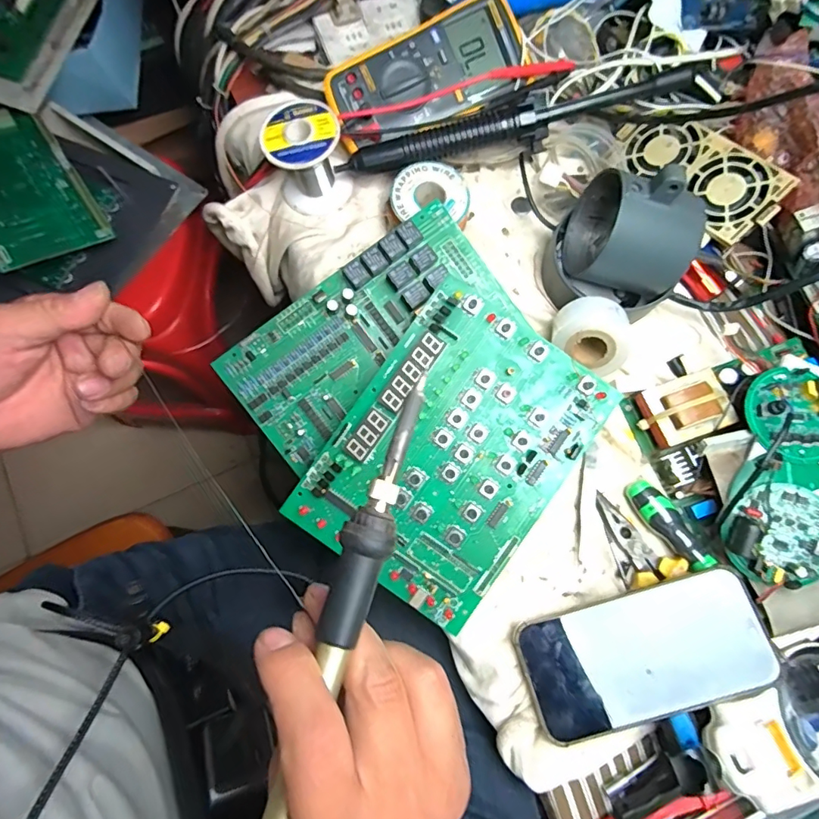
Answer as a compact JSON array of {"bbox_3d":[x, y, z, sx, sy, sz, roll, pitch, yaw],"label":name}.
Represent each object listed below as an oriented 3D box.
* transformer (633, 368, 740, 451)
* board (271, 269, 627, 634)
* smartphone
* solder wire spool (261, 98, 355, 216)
[{"bbox_3d":[0.218,0.001,0.387,0.063,0.037,0.049,-21,79,-5],"label":"transformer"},{"bbox_3d":[0.032,0.033,0.357,0.157,0.008,0.212,36,89,1],"label":"board"},{"bbox_3d":[0.167,0.171,0.341,0.169,0.013,0.078,-16,68,-2],"label":"smartphone"},{"bbox_3d":[-0.087,-0.217,0.425,0.064,0.069,0.058,-23,79,-6],"label":"solder wire spool"}]

